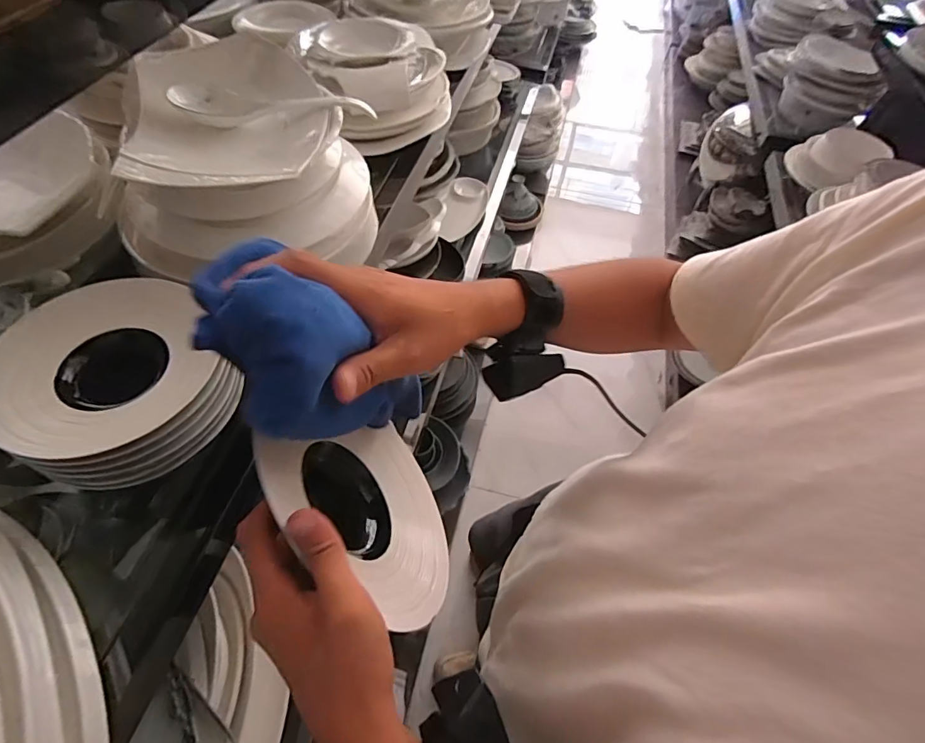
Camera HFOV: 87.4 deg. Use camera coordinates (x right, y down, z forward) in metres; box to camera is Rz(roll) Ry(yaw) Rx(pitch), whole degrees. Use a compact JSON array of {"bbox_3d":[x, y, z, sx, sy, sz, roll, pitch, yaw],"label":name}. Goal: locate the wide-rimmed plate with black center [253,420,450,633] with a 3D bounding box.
[{"bbox_3d":[-0.064,0.108,0.364,0.147,0.026,0.162,11,32,-50],"label":"wide-rimmed plate with black center"}]

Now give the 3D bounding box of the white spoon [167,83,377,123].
[{"bbox_3d":[-0.212,-0.313,0.557,0.214,0.031,0.052,-5,56,-8],"label":"white spoon"}]

